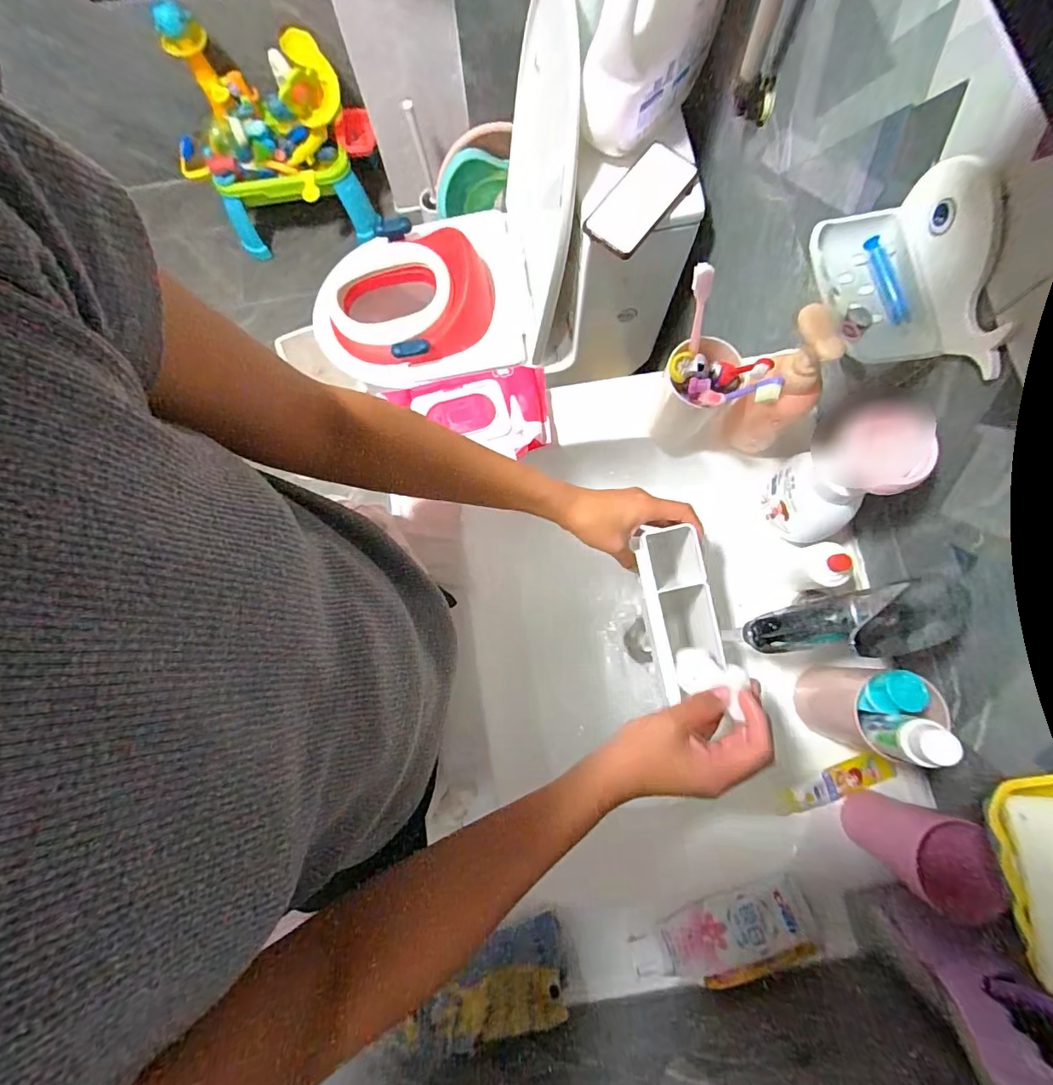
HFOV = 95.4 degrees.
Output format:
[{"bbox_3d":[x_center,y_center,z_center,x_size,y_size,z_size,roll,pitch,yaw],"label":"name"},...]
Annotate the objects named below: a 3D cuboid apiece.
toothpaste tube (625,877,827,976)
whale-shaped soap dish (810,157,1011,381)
[{"bbox_3d":[0.176,0.349,0.432,0.164,0.024,0.047,-11,79,-1],"label":"toothpaste tube"},{"bbox_3d":[0.280,-0.191,0.357,0.088,0.079,0.158,-8,79,-1],"label":"whale-shaped soap dish"}]

